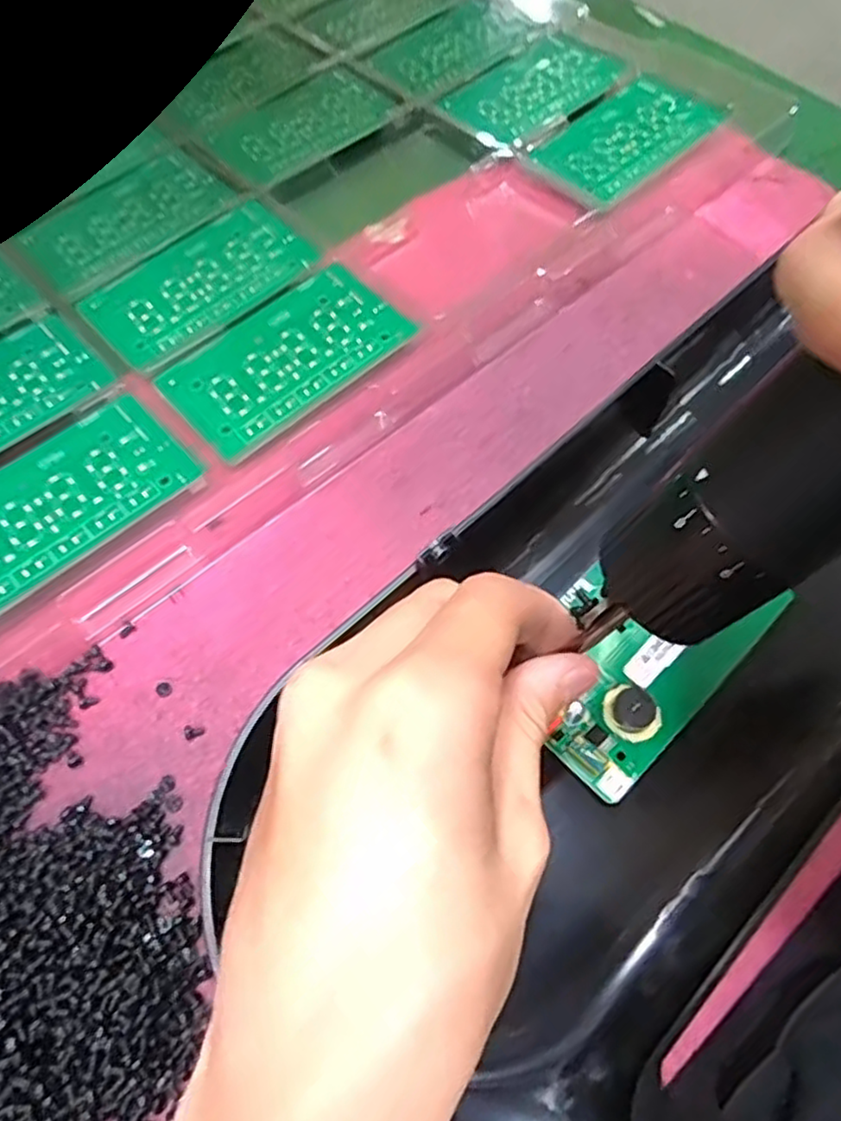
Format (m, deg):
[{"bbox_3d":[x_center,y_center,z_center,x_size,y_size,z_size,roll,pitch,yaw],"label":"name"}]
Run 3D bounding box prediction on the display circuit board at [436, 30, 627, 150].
[{"bbox_3d":[0.067,-0.278,0.405,0.108,0.004,0.065,-41,74,-20],"label":"display circuit board"}]

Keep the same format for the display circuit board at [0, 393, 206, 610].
[{"bbox_3d":[-0.145,-0.023,0.274,0.104,0.004,0.057,-39,73,-20],"label":"display circuit board"}]

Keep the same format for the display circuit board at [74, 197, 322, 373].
[{"bbox_3d":[-0.107,-0.137,0.336,0.105,0.004,0.062,-39,73,-20],"label":"display circuit board"}]

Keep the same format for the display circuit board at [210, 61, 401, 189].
[{"bbox_3d":[-0.069,-0.252,0.396,0.063,0.005,0.109,40,68,14],"label":"display circuit board"}]

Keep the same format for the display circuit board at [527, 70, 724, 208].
[{"bbox_3d":[0.111,-0.233,0.380,0.101,0.009,0.059,-39,73,-20],"label":"display circuit board"}]

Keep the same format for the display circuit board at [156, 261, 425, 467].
[{"bbox_3d":[-0.060,-0.092,0.312,0.105,0.007,0.061,-39,73,-20],"label":"display circuit board"}]

